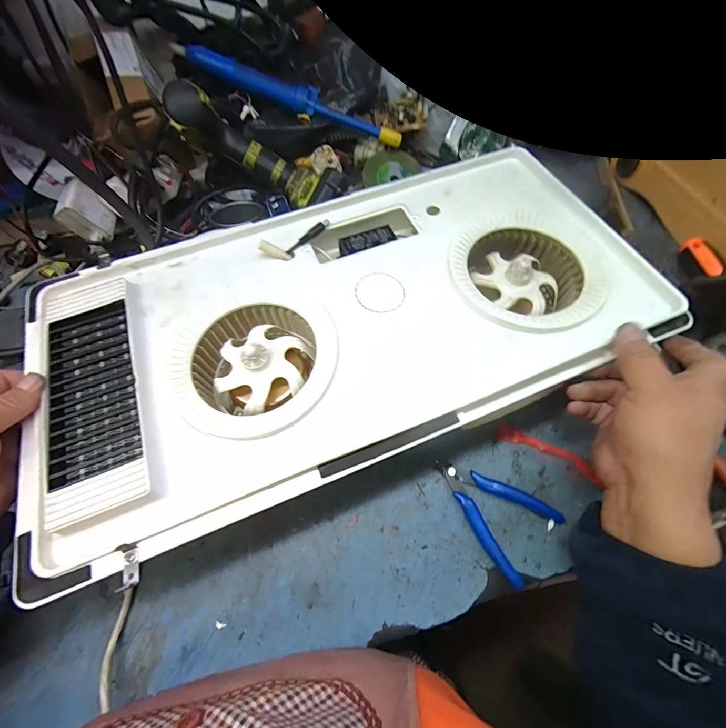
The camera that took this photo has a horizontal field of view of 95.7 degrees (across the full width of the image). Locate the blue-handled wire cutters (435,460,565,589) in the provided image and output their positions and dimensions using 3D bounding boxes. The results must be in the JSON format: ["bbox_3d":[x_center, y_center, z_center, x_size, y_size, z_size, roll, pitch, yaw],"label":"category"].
[{"bbox_3d":[0.129,0.138,0.326,0.080,0.013,0.113,-39,68,-15],"label":"blue-handled wire cutters"}]

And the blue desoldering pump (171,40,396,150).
[{"bbox_3d":[-0.097,-0.385,0.479,0.322,0.030,0.038,13,63,-14],"label":"blue desoldering pump"}]

